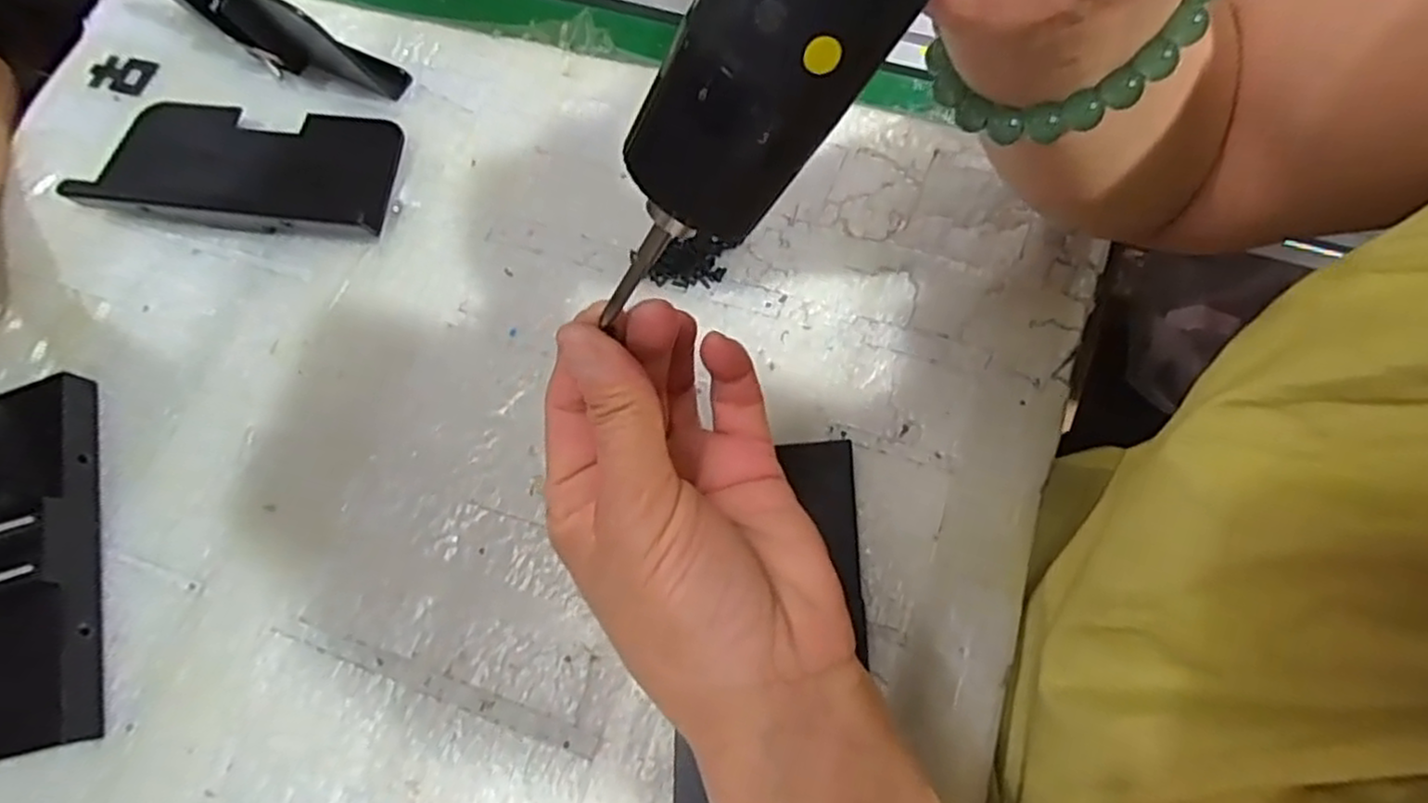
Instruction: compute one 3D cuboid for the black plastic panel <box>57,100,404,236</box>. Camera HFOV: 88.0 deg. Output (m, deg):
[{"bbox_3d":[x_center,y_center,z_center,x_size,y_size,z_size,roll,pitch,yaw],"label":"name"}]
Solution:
[{"bbox_3d":[-0.243,-0.124,0.389,0.161,0.019,0.080,8,71,7],"label":"black plastic panel"}]

